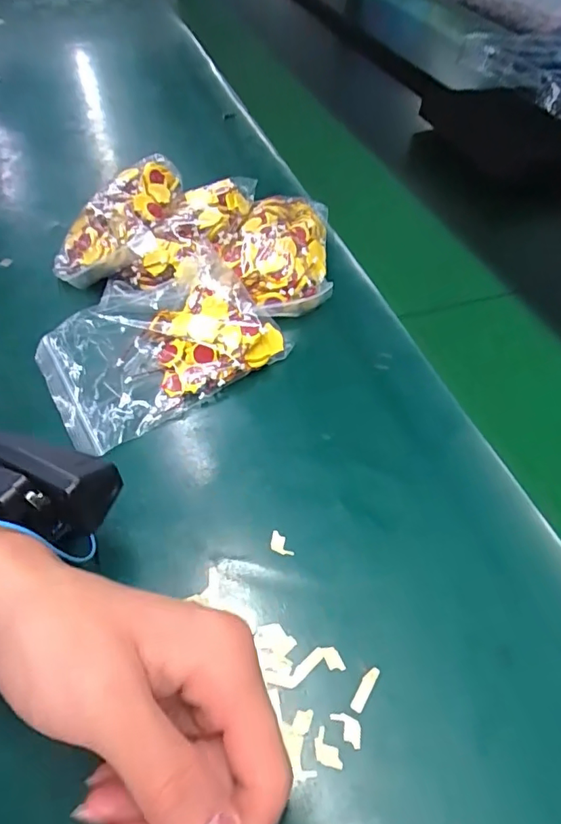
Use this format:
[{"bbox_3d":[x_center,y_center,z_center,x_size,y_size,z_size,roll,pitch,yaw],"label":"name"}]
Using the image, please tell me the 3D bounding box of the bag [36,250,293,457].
[{"bbox_3d":[-0.090,-0.050,0.378,0.167,0.036,0.116,-28,56,-18],"label":"bag"}]

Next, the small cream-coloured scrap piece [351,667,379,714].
[{"bbox_3d":[0.042,0.135,0.247,0.006,0.004,0.022,27,58,21],"label":"small cream-coloured scrap piece"}]

